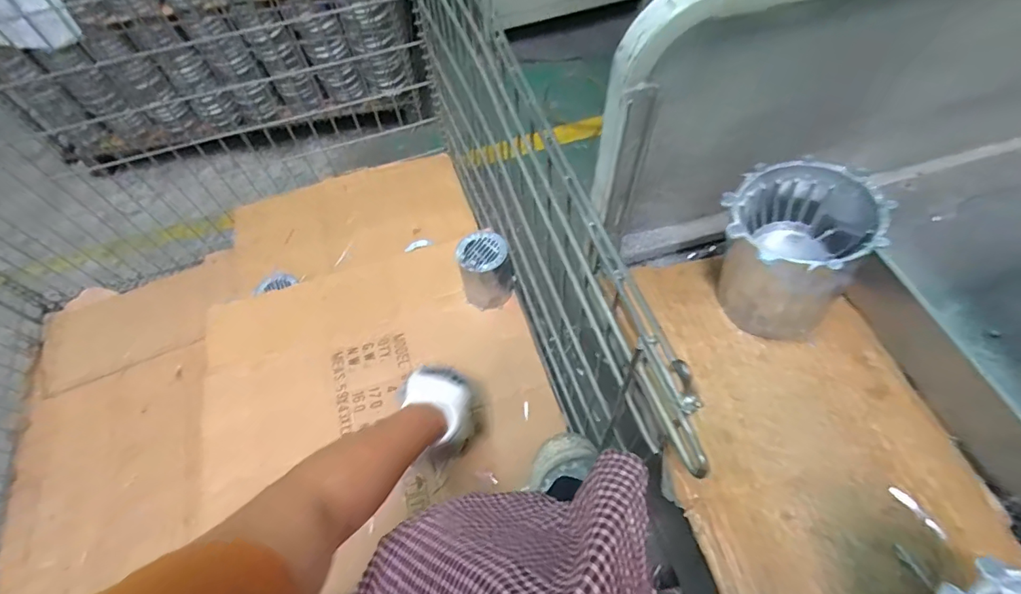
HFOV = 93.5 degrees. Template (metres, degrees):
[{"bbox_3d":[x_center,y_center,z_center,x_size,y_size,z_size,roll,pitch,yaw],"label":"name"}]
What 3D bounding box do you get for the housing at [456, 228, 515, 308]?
[{"bbox_3d":[-0.042,-0.046,0.859,0.091,0.123,0.101,-10,60,-2],"label":"housing"}]

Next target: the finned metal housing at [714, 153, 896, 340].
[{"bbox_3d":[0.207,-0.034,0.377,0.093,0.121,0.089,-2,60,3],"label":"finned metal housing"}]

